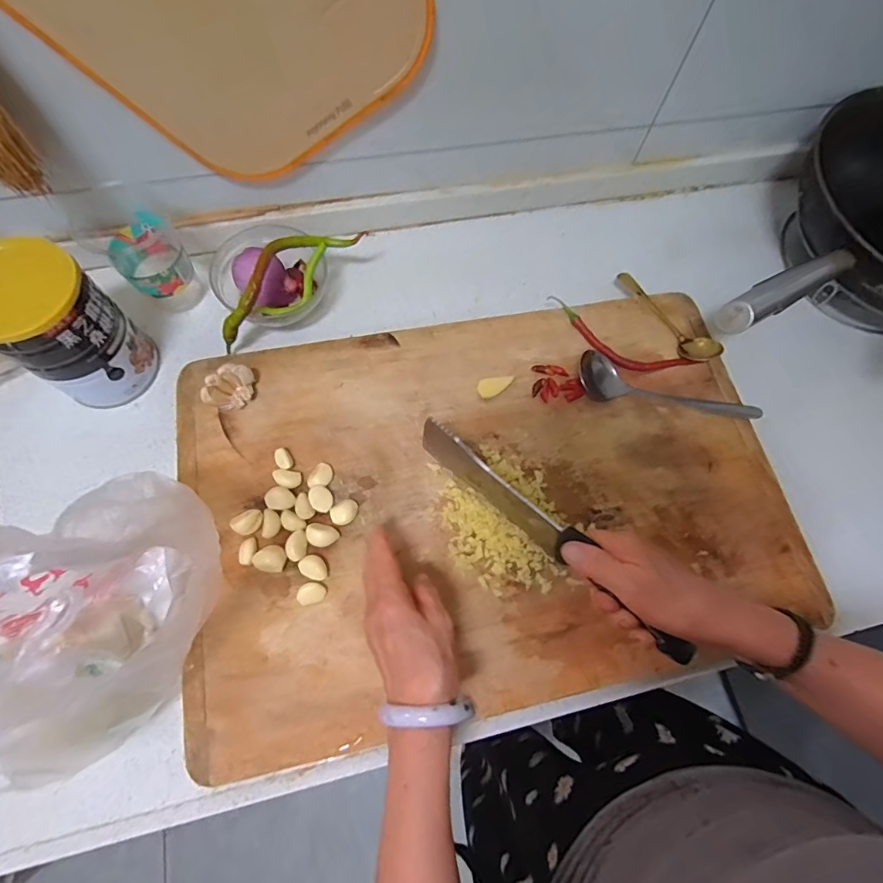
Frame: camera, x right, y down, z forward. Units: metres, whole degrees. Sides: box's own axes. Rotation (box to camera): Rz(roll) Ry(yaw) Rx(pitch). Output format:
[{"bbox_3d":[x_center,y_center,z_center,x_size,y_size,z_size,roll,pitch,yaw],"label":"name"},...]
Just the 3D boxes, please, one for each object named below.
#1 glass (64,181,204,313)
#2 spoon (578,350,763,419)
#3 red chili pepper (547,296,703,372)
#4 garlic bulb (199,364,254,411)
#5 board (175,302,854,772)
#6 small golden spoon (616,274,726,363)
[{"bbox_3d":[-0.323,-0.201,0.509,0.080,0.123,0.094,-30,75,-13],"label":"glass"},{"bbox_3d":[0.246,-0.064,0.506,0.198,0.029,0.053,7,69,0],"label":"spoon"},{"bbox_3d":[0.196,-0.112,0.525,0.172,0.021,0.040,30,71,9],"label":"red chili pepper"},{"bbox_3d":[-0.218,-0.054,0.471,0.049,0.035,0.033,-13,72,-8],"label":"garlic bulb"},{"bbox_3d":[0.046,0.042,0.465,0.581,0.033,0.380,-11,70,-7],"label":"board"},{"bbox_3d":[0.263,-0.150,0.538,0.039,0.023,0.146,-25,72,-11],"label":"small golden spoon"}]

